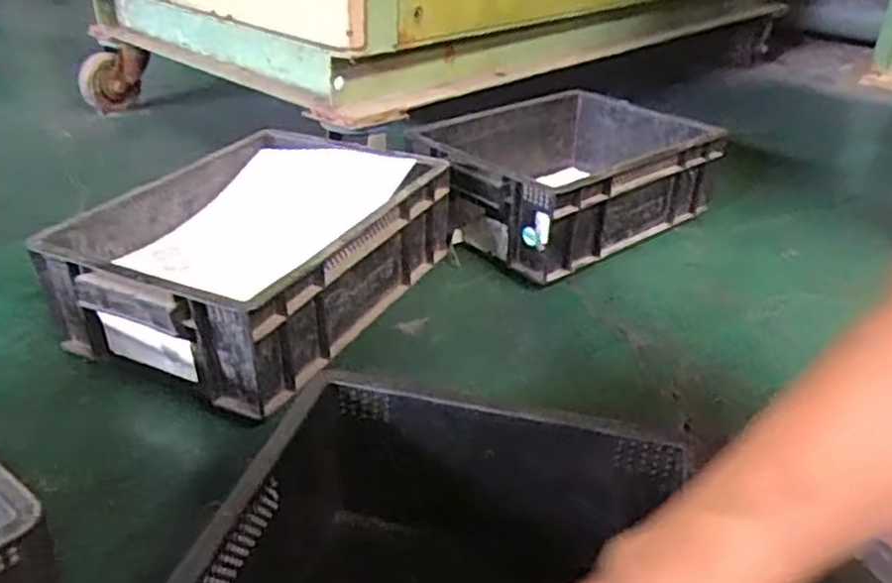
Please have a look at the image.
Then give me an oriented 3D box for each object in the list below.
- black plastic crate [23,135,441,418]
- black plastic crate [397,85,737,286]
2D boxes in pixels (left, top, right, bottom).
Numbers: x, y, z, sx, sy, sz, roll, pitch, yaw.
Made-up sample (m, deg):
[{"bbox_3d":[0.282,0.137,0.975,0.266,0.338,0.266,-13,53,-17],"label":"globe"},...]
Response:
[{"bbox_3d":[-0.174,-0.042,0.744,0.229,0.114,0.347,17,33,22],"label":"black plastic crate"},{"bbox_3d":[0.152,-0.148,0.975,0.370,0.120,0.244,-22,39,-37],"label":"black plastic crate"}]

